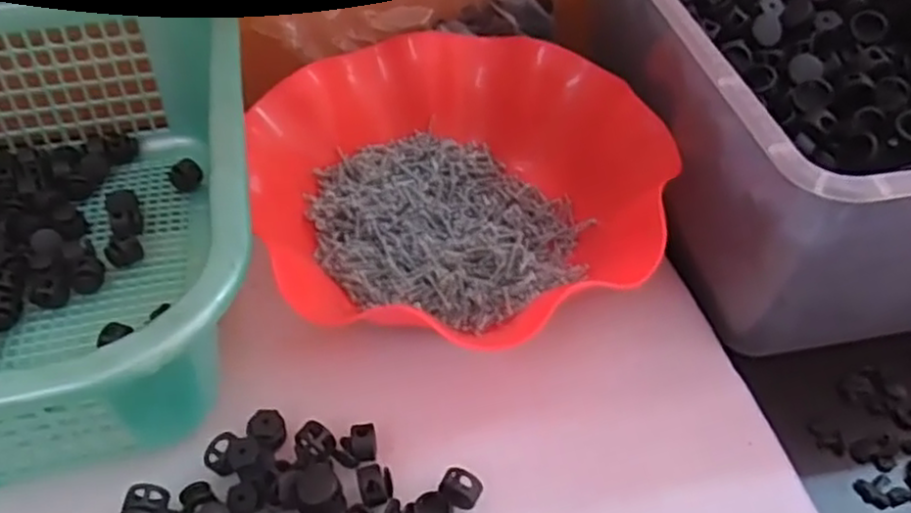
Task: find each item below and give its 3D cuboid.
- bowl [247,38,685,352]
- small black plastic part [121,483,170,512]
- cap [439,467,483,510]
[{"bbox_3d":[-0.003,-0.041,0.401,0.207,0.063,0.195,1,48,-1],"label":"bowl"},{"bbox_3d":[-0.129,0.106,0.295,0.017,0.007,0.025,2,48,0],"label":"small black plastic part"},{"bbox_3d":[0.002,0.100,0.306,0.017,0.013,0.013,22,51,17],"label":"cap"}]

